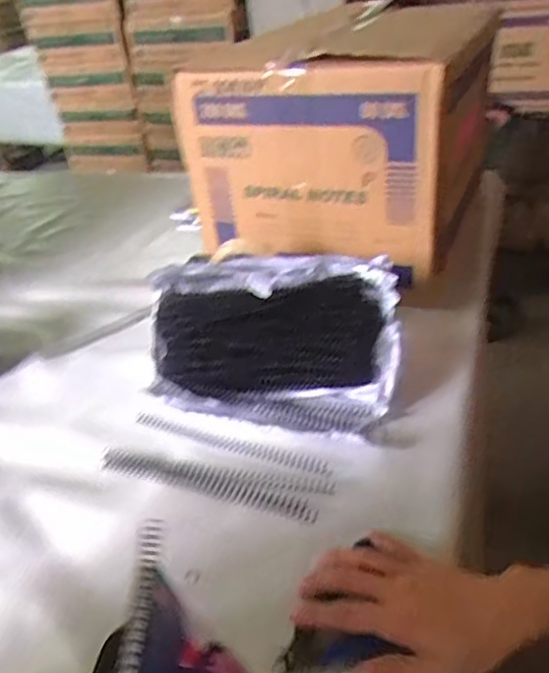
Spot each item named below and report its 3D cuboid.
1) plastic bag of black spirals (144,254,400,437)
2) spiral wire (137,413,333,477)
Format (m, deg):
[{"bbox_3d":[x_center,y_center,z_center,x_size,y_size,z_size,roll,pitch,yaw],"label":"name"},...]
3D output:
[{"bbox_3d":[-0.009,-0.001,0.636,0.278,0.066,0.195,7,74,10],"label":"plastic bag of black spirals"},{"bbox_3d":[-0.045,0.107,0.587,0.217,0.011,0.012,10,38,24],"label":"spiral wire"}]

